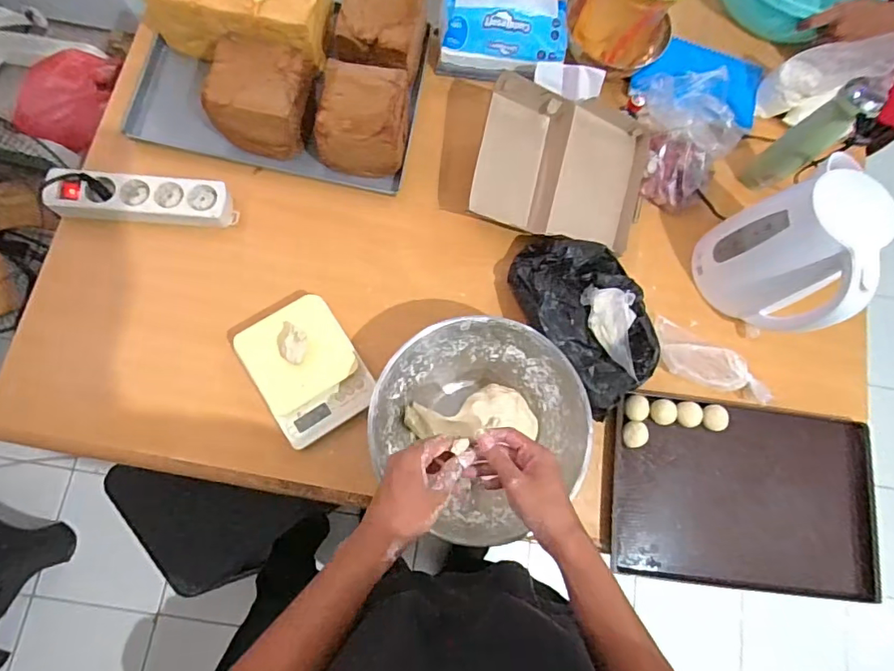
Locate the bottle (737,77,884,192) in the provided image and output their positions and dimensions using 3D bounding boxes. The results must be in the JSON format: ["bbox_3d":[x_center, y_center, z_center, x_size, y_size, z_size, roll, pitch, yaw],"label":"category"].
[{"bbox_3d":[0.493,-0.267,0.707,0.048,0.201,0.048,1,78,-5],"label":"bottle"}]

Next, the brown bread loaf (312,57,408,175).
[{"bbox_3d":[-0.117,-0.286,0.715,0.115,0.097,0.133,11,77,-3],"label":"brown bread loaf"}]

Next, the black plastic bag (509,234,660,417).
[{"bbox_3d":[0.200,-0.037,0.682,0.173,0.103,0.250,-30,83,-10],"label":"black plastic bag"}]

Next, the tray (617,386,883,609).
[{"bbox_3d":[0.409,0.219,0.701,0.361,0.025,0.232,9,77,-3],"label":"tray"}]

